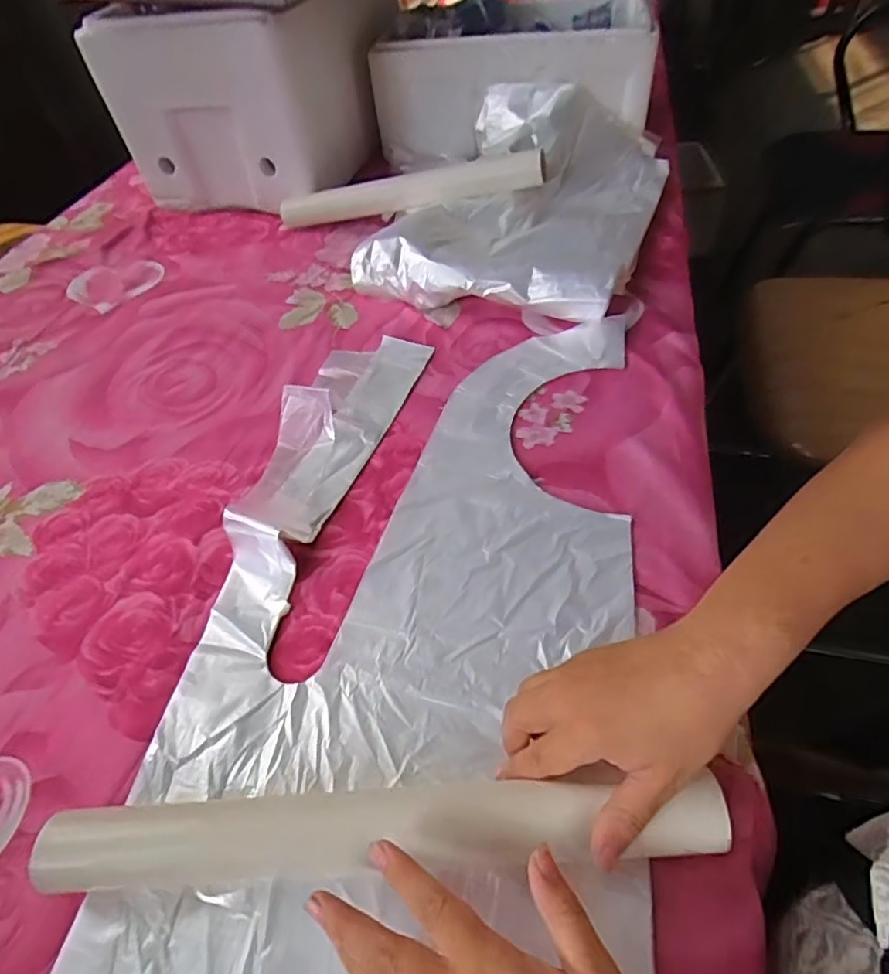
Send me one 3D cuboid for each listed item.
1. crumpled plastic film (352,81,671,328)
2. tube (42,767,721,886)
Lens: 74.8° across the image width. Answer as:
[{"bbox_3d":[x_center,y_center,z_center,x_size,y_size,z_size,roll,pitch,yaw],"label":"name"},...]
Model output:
[{"bbox_3d":[0.111,-0.374,0.732,0.294,0.119,0.433,17,54,18],"label":"crumpled plastic film"},{"bbox_3d":[-0.036,0.185,0.314,0.356,0.034,0.041,-5,51,3],"label":"tube"}]

